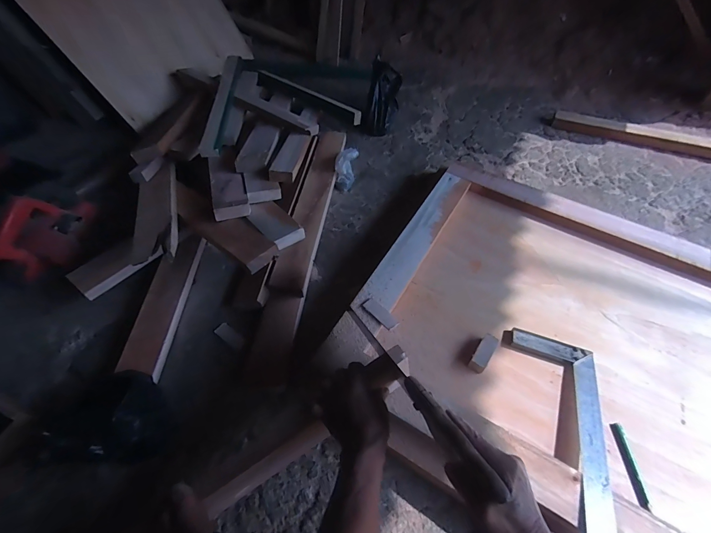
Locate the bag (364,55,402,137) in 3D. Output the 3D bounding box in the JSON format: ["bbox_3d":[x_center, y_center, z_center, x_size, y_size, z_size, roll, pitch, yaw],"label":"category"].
[{"bbox_3d":[0.096,-0.593,1.225,0.108,0.089,0.257,12,90,5],"label":"bag"}]

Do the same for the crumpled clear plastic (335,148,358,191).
[{"bbox_3d":[-0.028,-0.295,1.035,0.046,0.102,0.086,23,57,12],"label":"crumpled clear plastic"}]

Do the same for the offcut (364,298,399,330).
[{"bbox_3d":[0.052,0.094,0.700,0.028,0.012,0.077,-38,65,-25],"label":"offcut"}]

